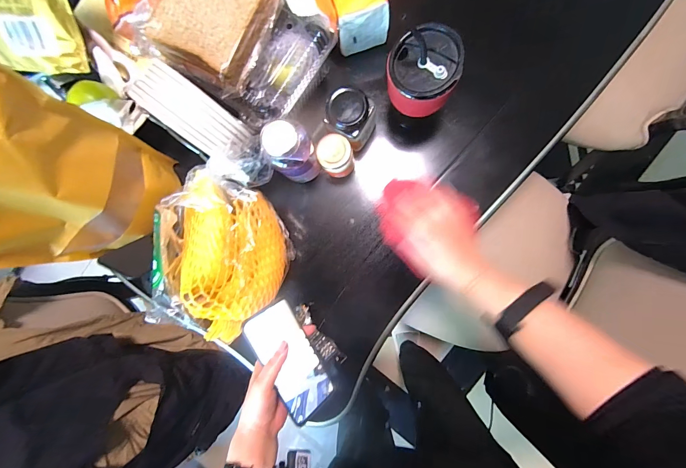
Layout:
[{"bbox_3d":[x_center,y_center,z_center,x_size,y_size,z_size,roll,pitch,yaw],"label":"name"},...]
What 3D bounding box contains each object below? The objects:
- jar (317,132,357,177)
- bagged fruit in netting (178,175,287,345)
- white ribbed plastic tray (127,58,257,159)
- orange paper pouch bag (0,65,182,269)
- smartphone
[{"bbox_3d":[-0.010,-0.115,0.473,0.048,0.078,0.048,0,89,7],"label":"jar"},{"bbox_3d":[-0.167,0.042,0.451,0.145,0.102,0.219,19,92,7],"label":"bagged fruit in netting"},{"bbox_3d":[-0.188,-0.154,0.403,0.153,0.049,0.067,35,94,-15],"label":"white ribbed plastic tray"},{"bbox_3d":[-0.344,-0.040,0.376,0.051,0.313,0.217,31,87,10],"label":"orange paper pouch bag"},{"bbox_3d":[-0.072,0.175,0.442,0.005,0.075,0.154,-28,93,50],"label":"smartphone"}]

